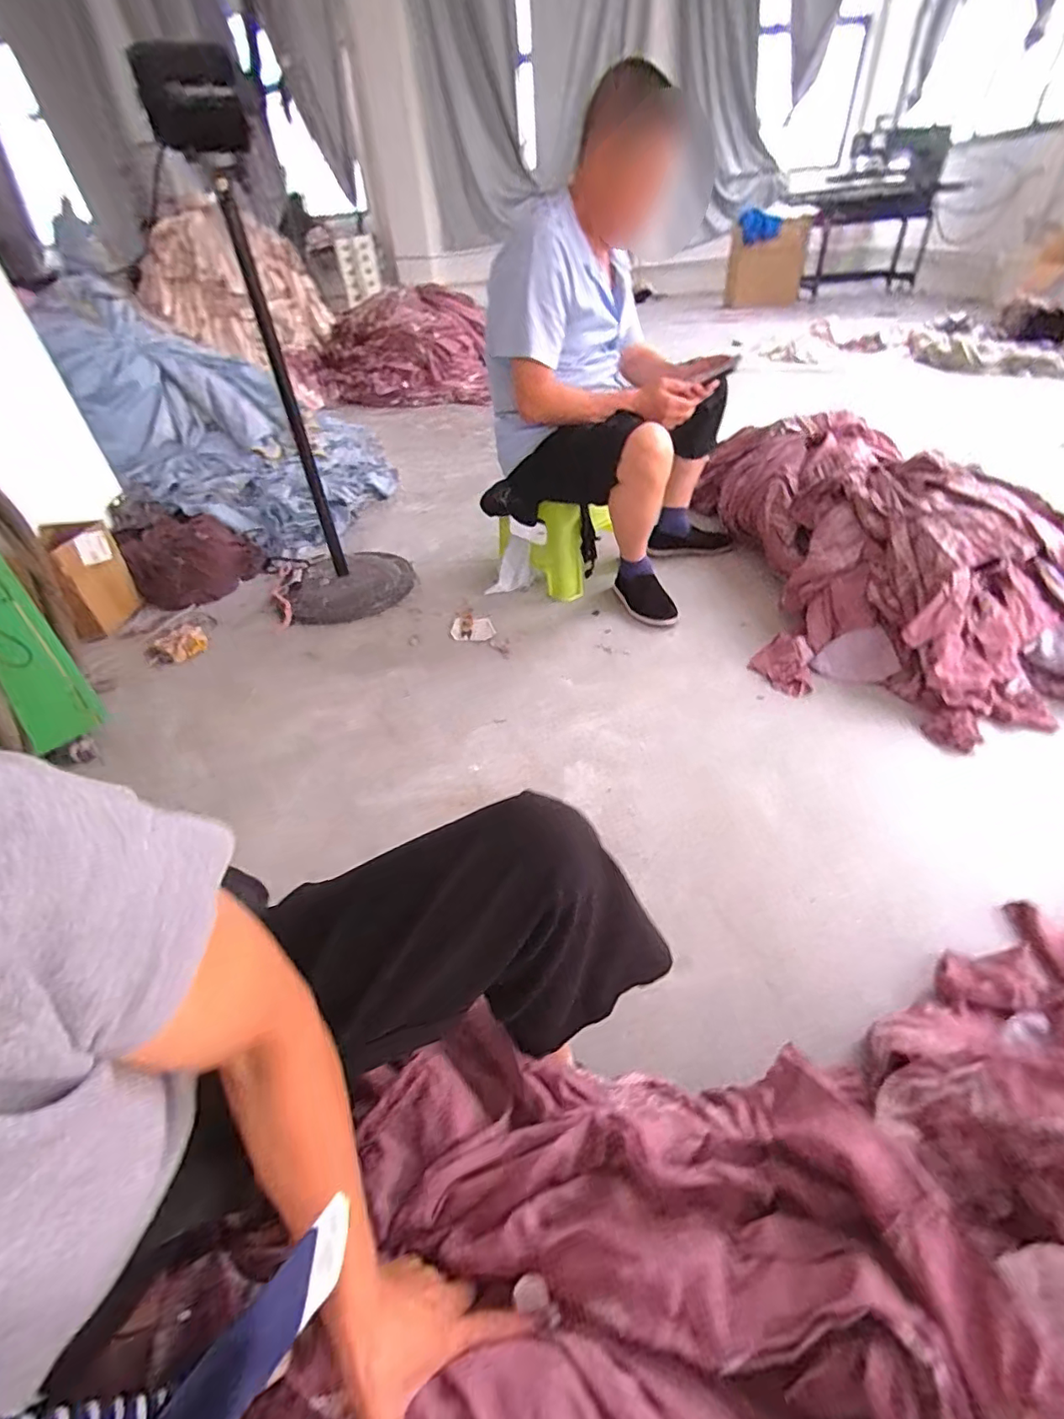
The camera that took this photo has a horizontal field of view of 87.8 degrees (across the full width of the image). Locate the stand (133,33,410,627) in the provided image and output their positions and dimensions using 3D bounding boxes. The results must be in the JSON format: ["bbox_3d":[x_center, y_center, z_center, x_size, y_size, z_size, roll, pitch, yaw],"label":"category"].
[{"bbox_3d":[-0.597,-0.771,1.352,0.348,1.055,0.408,-16,43,-11],"label":"stand"}]

